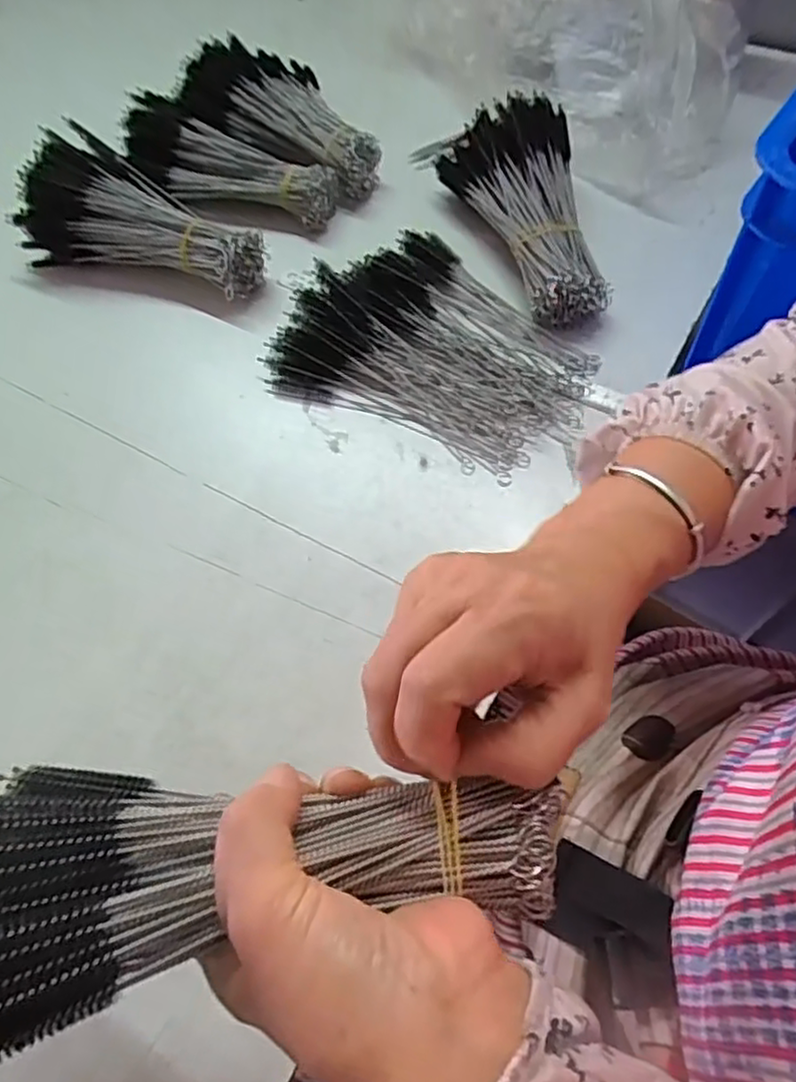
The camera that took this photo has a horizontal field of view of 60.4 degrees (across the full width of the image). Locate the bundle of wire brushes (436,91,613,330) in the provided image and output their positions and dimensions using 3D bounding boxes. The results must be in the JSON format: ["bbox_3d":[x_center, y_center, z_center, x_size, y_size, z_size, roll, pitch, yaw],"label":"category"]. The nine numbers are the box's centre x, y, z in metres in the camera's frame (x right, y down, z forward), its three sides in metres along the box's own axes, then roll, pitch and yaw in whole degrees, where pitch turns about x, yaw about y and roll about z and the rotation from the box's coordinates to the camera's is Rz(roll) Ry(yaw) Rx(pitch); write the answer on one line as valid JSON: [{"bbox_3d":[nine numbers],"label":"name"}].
[{"bbox_3d":[0.100,-0.273,0.551,0.103,0.065,0.224,-9,61,-1],"label":"bundle of wire brushes"}]

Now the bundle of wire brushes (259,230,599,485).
[{"bbox_3d":[0.030,-0.149,0.514,0.221,0.031,0.175,30,67,18],"label":"bundle of wire brushes"}]

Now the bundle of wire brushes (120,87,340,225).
[{"bbox_3d":[-0.152,-0.329,0.605,0.202,0.059,0.073,22,65,15],"label":"bundle of wire brushes"}]

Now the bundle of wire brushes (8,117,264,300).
[{"bbox_3d":[-0.212,-0.267,0.560,0.215,0.093,0.075,12,63,10],"label":"bundle of wire brushes"}]

